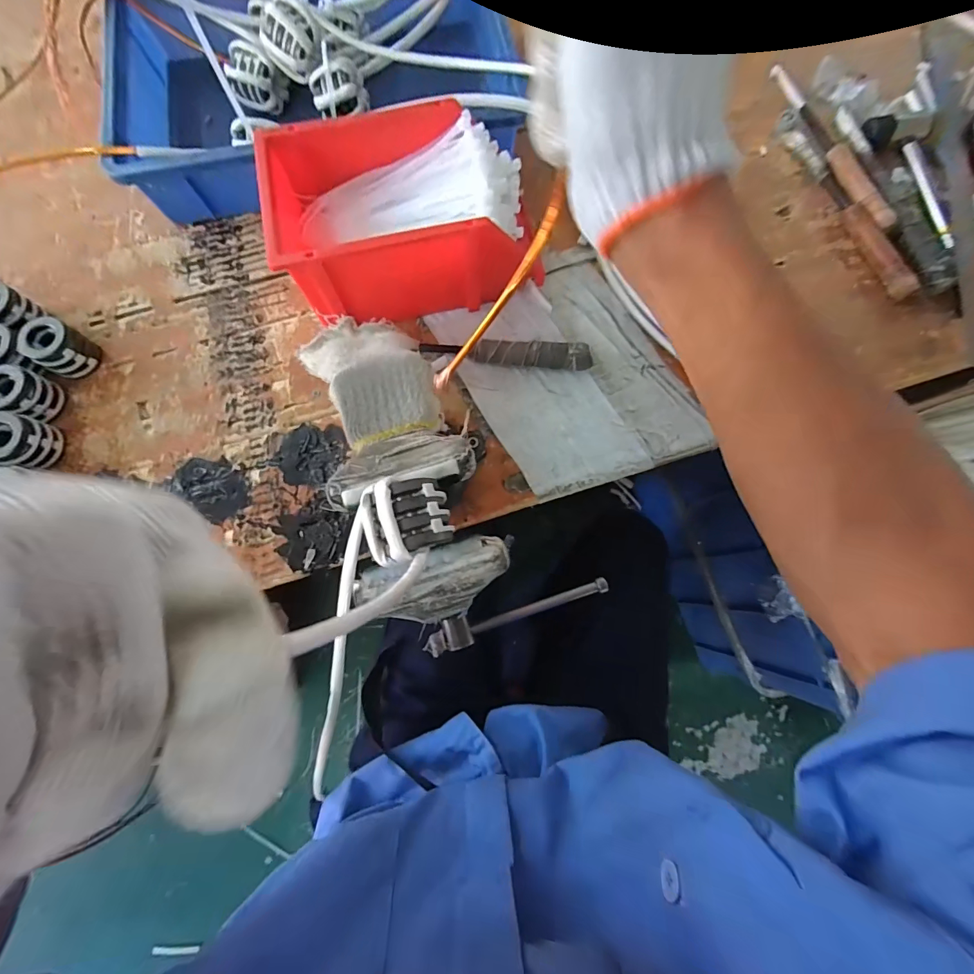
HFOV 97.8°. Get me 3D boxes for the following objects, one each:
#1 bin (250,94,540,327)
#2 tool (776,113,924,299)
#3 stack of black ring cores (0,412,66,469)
[{"bbox_3d":[-0.082,-0.269,0.433,0.238,0.114,0.167,-16,76,-3],"label":"bin"},{"bbox_3d":[0.419,-0.336,0.496,0.025,0.020,0.271,-19,76,-4],"label":"tool"},{"bbox_3d":[-0.447,-0.042,0.410,0.053,0.038,0.047,13,76,4],"label":"stack of black ring cores"}]

